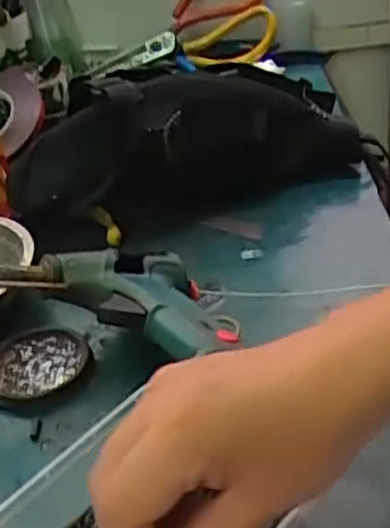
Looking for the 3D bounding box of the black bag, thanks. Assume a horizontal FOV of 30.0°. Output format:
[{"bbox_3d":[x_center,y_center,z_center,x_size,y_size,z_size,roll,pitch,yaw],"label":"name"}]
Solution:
[{"bbox_3d":[-0.003,-0.094,0.570,0.272,0.114,0.047,-15,35,-12],"label":"black bag"}]

